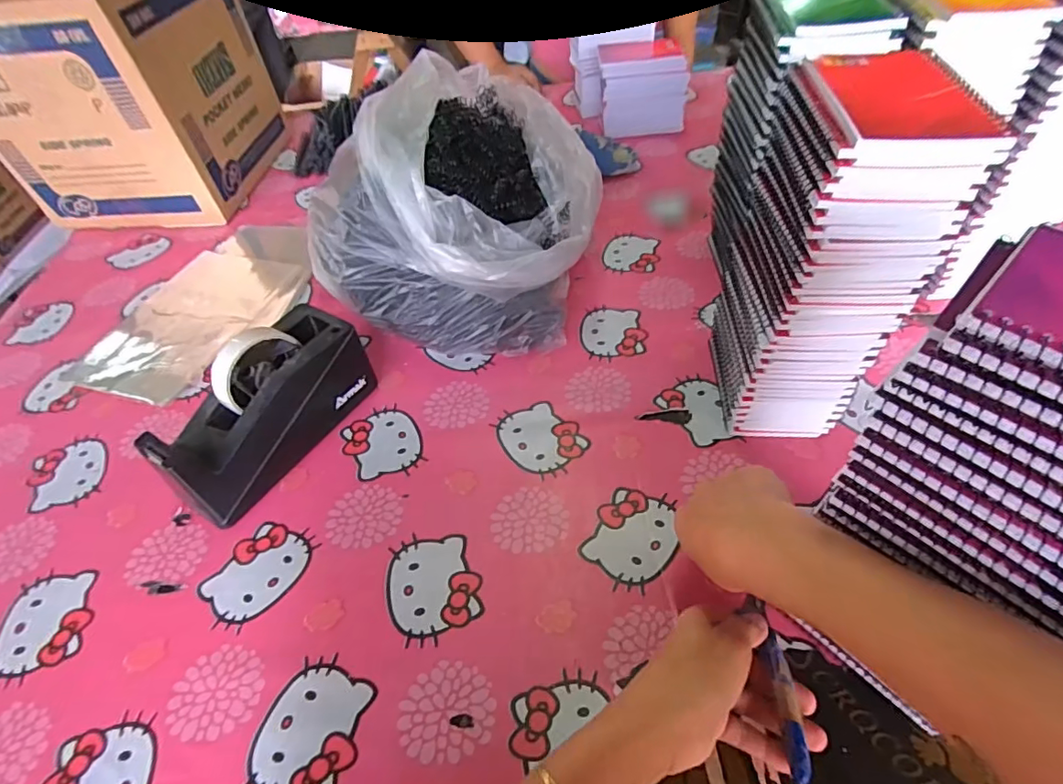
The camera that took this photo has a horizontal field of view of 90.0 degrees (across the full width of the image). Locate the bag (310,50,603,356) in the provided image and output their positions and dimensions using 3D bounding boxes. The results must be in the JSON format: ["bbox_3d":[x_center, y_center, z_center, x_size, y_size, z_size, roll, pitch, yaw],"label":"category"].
[{"bbox_3d":[-0.073,-0.230,0.629,0.295,0.205,0.351,3,50,9],"label":"bag"}]

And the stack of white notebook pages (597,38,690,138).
[{"bbox_3d":[0.181,-0.516,0.906,0.140,0.121,0.118,-5,49,2],"label":"stack of white notebook pages"}]

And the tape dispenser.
[{"bbox_3d":[-0.245,0.014,0.494,0.069,0.111,0.195,21,54,22],"label":"tape dispenser"}]

